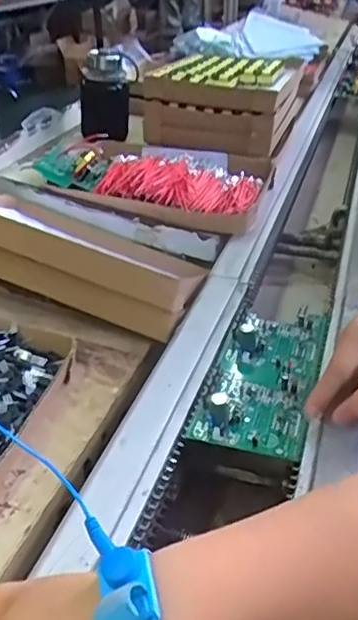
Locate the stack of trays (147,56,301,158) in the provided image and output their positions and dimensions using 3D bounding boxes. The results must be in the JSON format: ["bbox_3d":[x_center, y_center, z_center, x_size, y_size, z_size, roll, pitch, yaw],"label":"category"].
[{"bbox_3d":[0.085,-0.380,1.058,0.220,0.115,0.261,7,32,18],"label":"stack of trays"}]

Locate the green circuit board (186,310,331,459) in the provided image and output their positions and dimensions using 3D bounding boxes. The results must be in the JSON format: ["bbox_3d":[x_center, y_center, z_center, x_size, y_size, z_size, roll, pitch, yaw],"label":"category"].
[{"bbox_3d":[0.082,0.052,0.555,0.095,0.024,0.204,7,32,17],"label":"green circuit board"}]

